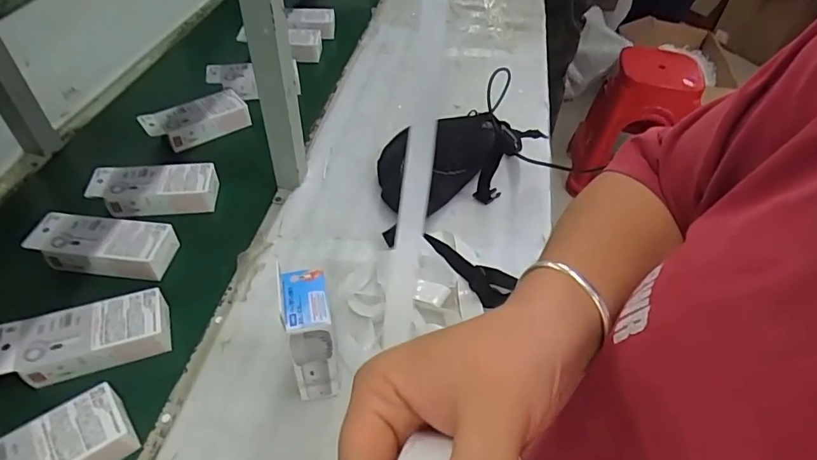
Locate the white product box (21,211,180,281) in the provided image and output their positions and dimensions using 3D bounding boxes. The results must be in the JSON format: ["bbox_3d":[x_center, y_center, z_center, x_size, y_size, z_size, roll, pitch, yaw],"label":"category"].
[{"bbox_3d":[-0.419,0.019,0.681,0.186,0.041,0.072,5,46,2],"label":"white product box"}]

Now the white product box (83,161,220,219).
[{"bbox_3d":[-0.391,-0.062,0.766,0.178,0.047,0.074,-4,46,-7],"label":"white product box"}]

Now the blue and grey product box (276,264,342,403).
[{"bbox_3d":[-0.100,0.114,0.520,0.045,0.152,0.065,-7,47,-9],"label":"blue and grey product box"}]

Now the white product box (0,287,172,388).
[{"bbox_3d":[-0.377,0.129,0.584,0.180,0.046,0.079,-14,48,-16],"label":"white product box"}]

